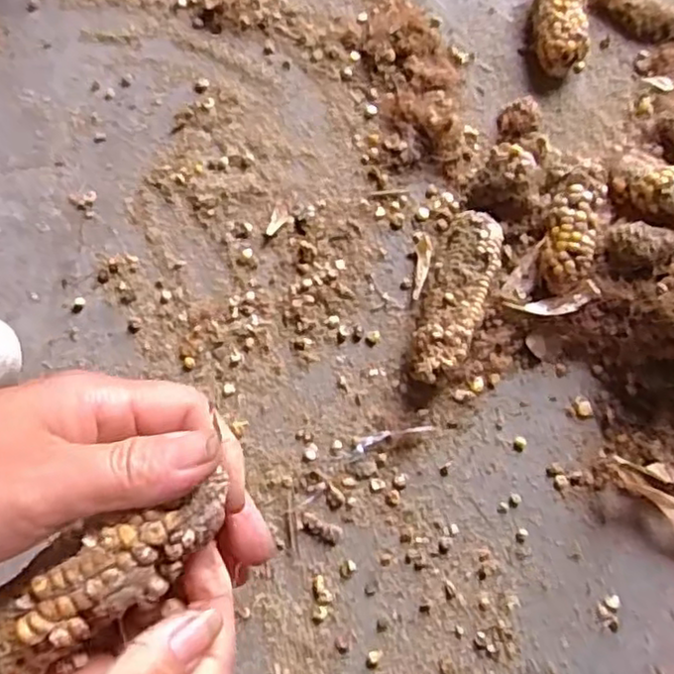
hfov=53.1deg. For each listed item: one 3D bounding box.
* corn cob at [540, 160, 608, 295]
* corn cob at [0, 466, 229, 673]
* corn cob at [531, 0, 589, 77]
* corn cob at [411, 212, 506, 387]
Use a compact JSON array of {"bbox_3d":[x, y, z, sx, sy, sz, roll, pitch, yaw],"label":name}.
[{"bbox_3d":[0.177,-0.082,0.509,0.036,0.038,0.097,13,75,4],"label":"corn cob"},{"bbox_3d":[-0.088,0.087,0.207,0.121,0.030,0.031,-35,77,-2],"label":"corn cob"},{"bbox_3d":[0.188,-0.270,0.580,0.043,0.040,0.087,-5,75,-1],"label":"corn cob"},{"bbox_3d":[0.091,-0.028,0.513,0.043,0.040,0.134,18,76,5],"label":"corn cob"}]

